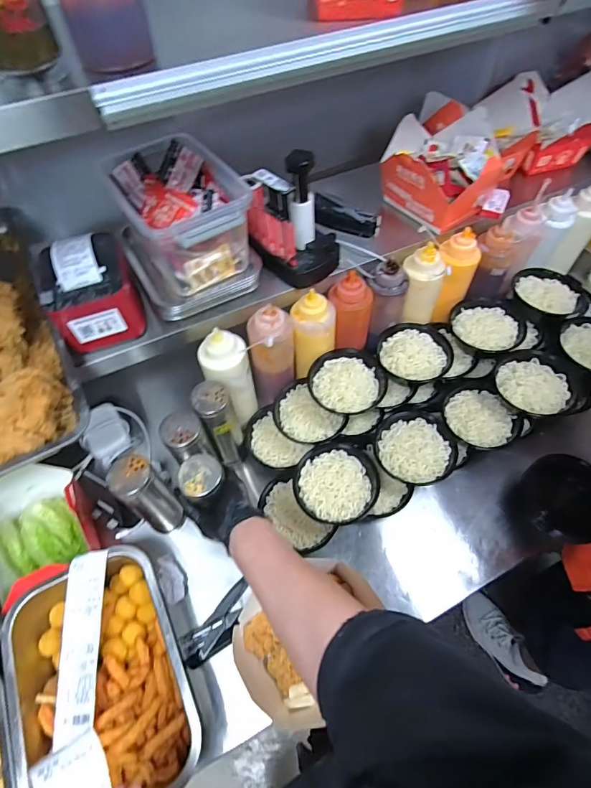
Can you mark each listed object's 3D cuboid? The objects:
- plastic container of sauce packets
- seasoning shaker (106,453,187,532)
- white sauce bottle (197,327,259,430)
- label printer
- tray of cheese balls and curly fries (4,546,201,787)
[{"bbox_3d":[-0.183,-0.290,0.703,0.171,0.130,0.257,-27,60,-14],"label":"plastic container of sauce packets"},{"bbox_3d":[-0.230,0.168,0.680,0.059,0.199,0.063,-1,57,2],"label":"seasoning shaker"},{"bbox_3d":[-0.114,-0.027,0.757,0.076,0.204,0.075,29,63,19],"label":"white sauce bottle"},{"bbox_3d":[-0.316,-0.166,0.668,0.127,0.109,0.159,-17,58,-8],"label":"label printer"},{"bbox_3d":[-0.262,0.390,0.586,0.211,0.079,0.303,-24,59,-13],"label":"tray of cheese balls and curly fries"}]

